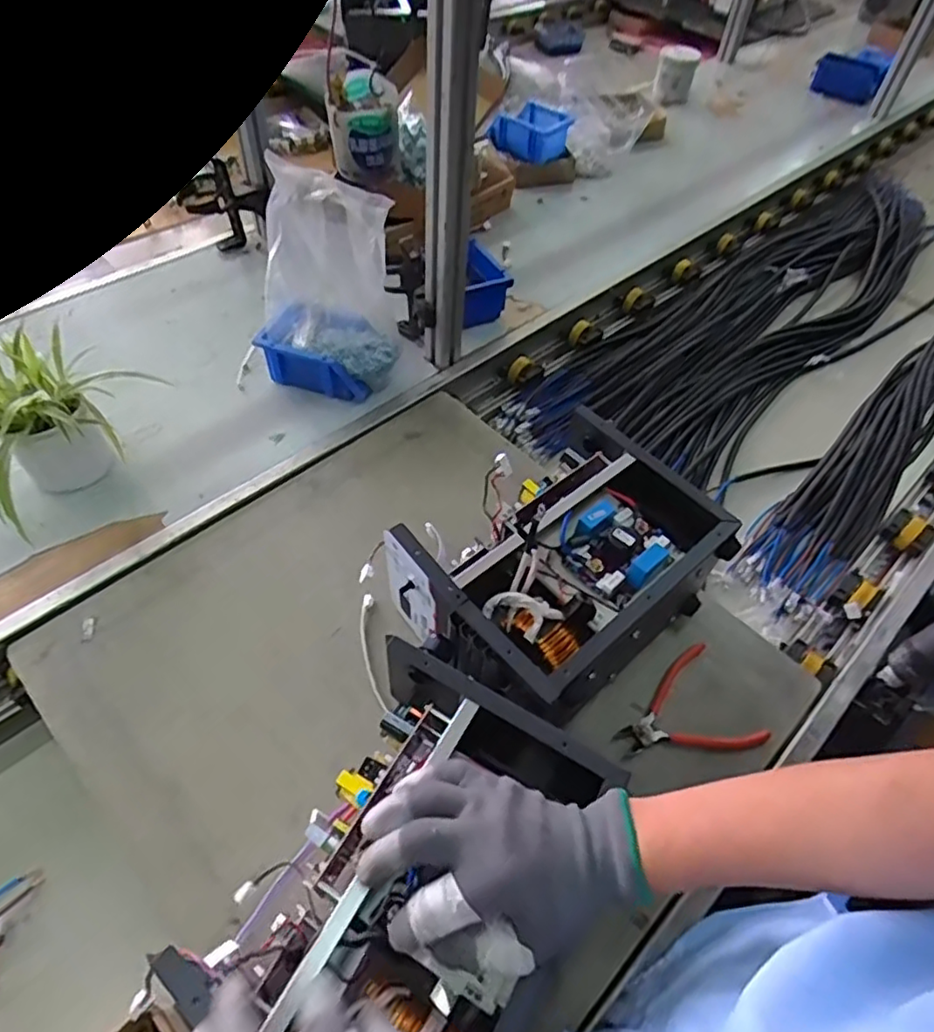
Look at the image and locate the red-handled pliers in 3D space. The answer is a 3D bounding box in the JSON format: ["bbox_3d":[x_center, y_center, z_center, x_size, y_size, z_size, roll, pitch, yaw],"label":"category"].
[{"bbox_3d":[0.210,0.195,0.639,0.136,0.013,0.111,-15,55,-16],"label":"red-handled pliers"}]

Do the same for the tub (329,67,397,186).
[{"bbox_3d":[-0.093,-0.354,0.588,0.063,0.069,0.060,-4,53,-7],"label":"tub"}]

